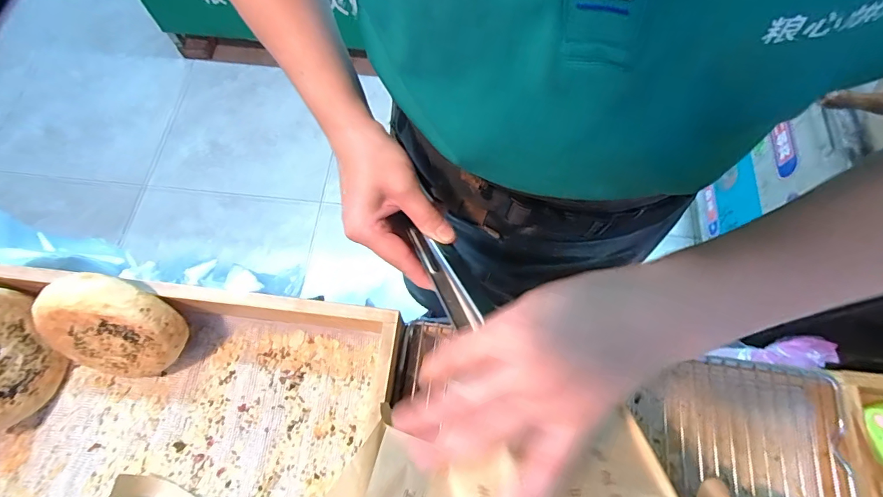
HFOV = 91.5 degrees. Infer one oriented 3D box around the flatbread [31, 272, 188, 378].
[{"bbox_3d":[-0.298,0.070,0.391,0.117,0.112,0.038,29,33,-21],"label":"flatbread"}]

